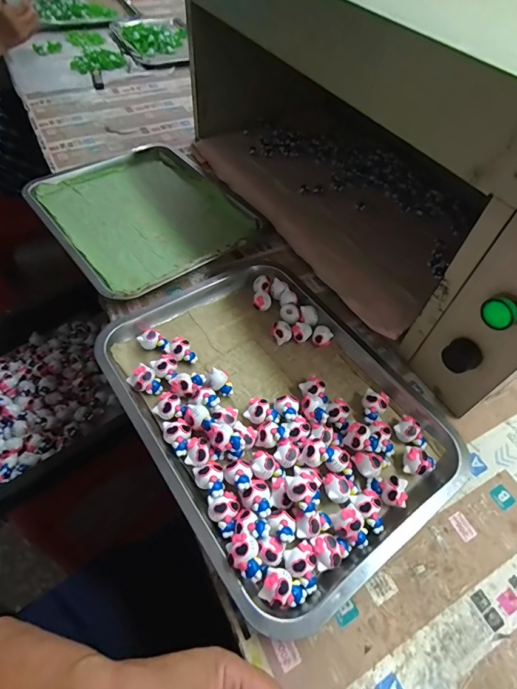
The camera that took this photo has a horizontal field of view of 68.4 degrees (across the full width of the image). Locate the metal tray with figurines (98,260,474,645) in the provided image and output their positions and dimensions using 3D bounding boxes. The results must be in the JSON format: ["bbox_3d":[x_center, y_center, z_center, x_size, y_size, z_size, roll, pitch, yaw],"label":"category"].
[{"bbox_3d":[0.017,0.051,0.398,0.269,0.036,0.352,-30,62,-21],"label":"metal tray with figurines"}]

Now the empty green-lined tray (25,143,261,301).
[{"bbox_3d":[-0.181,-0.208,0.592,0.264,0.034,0.327,-31,62,-22],"label":"empty green-lined tray"}]

